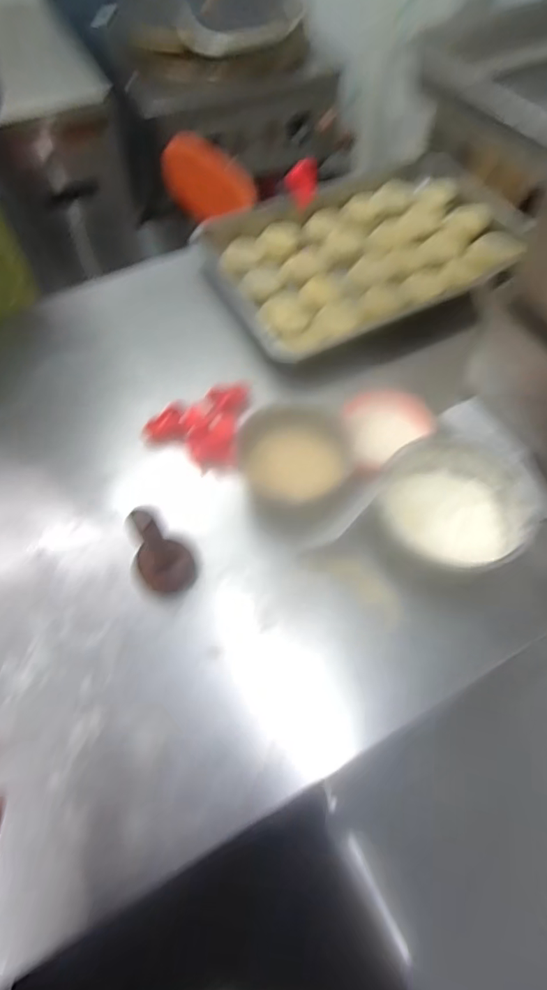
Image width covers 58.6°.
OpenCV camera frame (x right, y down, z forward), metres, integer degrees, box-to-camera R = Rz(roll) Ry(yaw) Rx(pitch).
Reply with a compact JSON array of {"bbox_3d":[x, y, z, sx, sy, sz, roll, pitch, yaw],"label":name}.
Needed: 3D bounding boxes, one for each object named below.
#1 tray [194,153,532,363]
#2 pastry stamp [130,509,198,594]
[{"bbox_3d":[0.146,-0.414,0.797,0.498,0.037,0.351,-25,62,-12],"label":"tray"},{"bbox_3d":[-0.119,0.054,0.497,0.053,0.120,0.061,-33,64,-16],"label":"pastry stamp"}]

